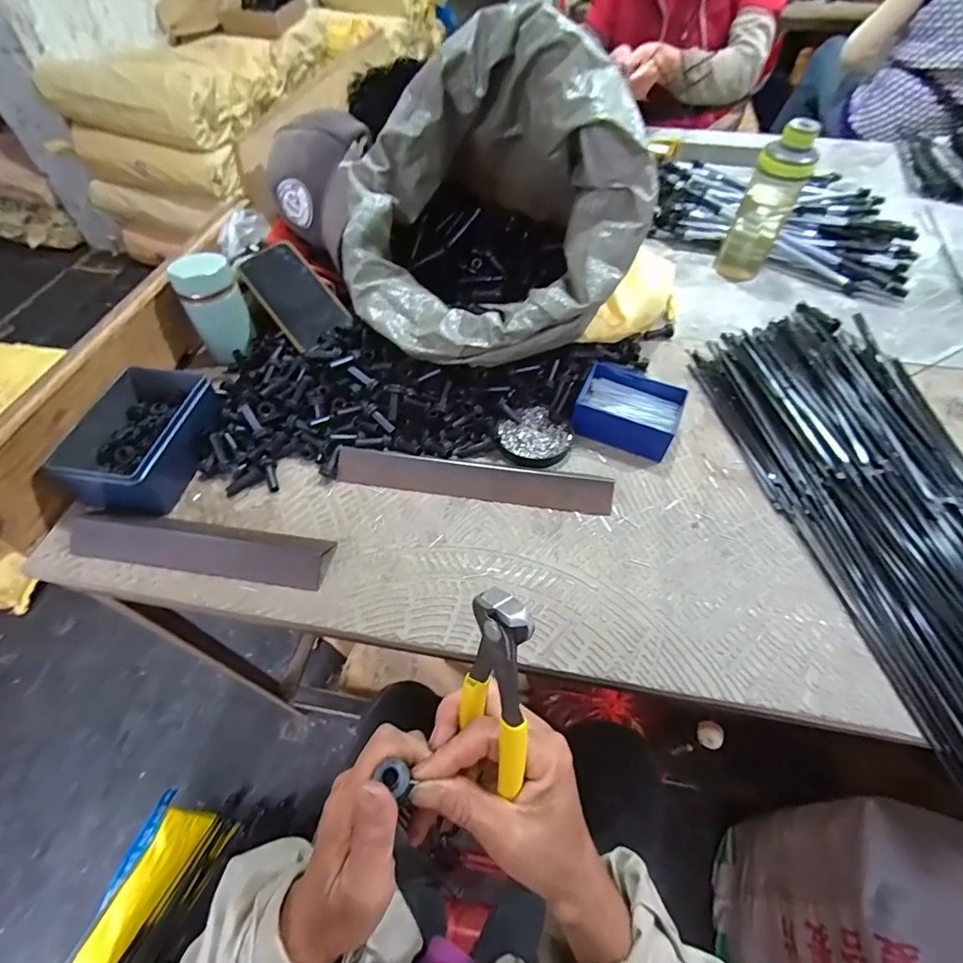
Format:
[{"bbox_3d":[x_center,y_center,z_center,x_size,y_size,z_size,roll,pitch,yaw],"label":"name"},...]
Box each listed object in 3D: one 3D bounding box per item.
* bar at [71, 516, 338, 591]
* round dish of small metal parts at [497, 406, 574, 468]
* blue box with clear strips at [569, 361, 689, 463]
[{"bbox_3d":[-0.268,0.061,0.456,0.251,0.020,0.050,8,53,4],"label":"bar"},{"bbox_3d":[0.058,-0.047,0.529,0.072,0.015,0.073,1,53,-1],"label":"round dish of small metal parts"},{"bbox_3d":[0.163,-0.076,0.534,0.111,0.045,0.084,18,55,12],"label":"blue box with clear strips"}]

